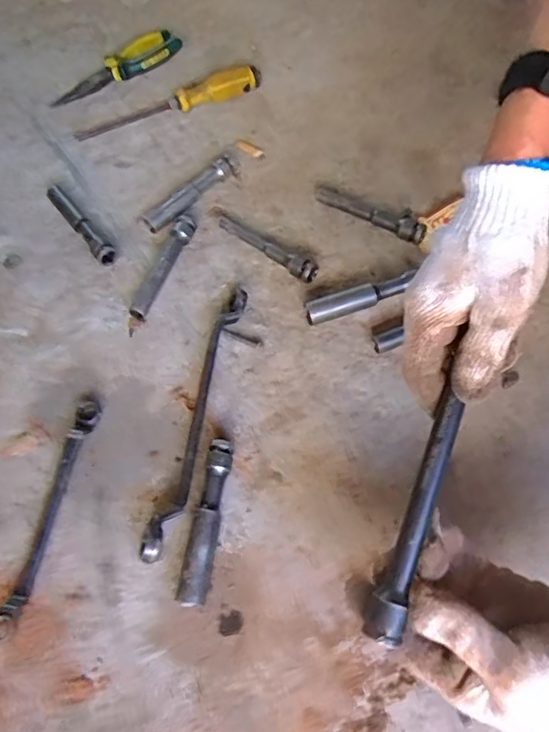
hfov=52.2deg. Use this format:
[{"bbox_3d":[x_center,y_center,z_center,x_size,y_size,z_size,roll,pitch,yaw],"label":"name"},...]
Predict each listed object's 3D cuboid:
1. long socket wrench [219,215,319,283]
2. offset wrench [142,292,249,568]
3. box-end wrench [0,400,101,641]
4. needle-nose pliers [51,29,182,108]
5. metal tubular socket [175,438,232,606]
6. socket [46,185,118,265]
[{"bbox_3d":[-0.009,-0.131,0.597,0.130,0.024,0.025,35,68,19],"label":"long socket wrench"},{"bbox_3d":[-0.064,0.040,0.499,0.027,0.026,0.266,14,62,10],"label":"offset wrench"},{"bbox_3d":[-0.187,0.118,0.463,0.021,0.016,0.196,10,62,8],"label":"box-end wrench"},{"bbox_3d":[-0.212,-0.398,0.750,0.189,0.028,0.044,-37,66,-17],"label":"needle-nose pliers"},{"bbox_3d":[-0.054,0.124,0.454,0.023,0.025,0.129,7,62,6],"label":"metal tubular socket"},{"bbox_3d":[-0.213,-0.157,0.616,0.022,0.022,0.130,-34,65,-16],"label":"socket"}]

